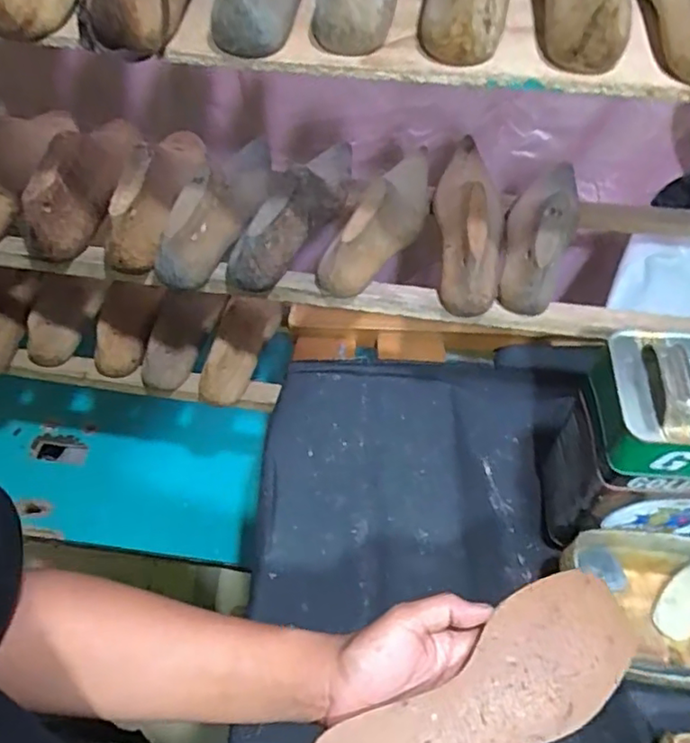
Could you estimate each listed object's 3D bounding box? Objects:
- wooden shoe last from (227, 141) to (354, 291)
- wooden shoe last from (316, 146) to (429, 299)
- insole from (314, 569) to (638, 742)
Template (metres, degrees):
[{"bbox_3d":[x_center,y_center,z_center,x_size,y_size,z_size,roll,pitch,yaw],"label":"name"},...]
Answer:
[{"bbox_3d":[-0.045,-0.179,0.631,0.060,0.080,0.244,21,56,11],"label":"wooden shoe last"},{"bbox_3d":[0.038,-0.173,0.637,0.084,0.089,0.251,18,42,10],"label":"wooden shoe last"},{"bbox_3d":[0.088,0.212,0.388,0.232,0.009,0.079,-23,59,-15],"label":"insole"}]

